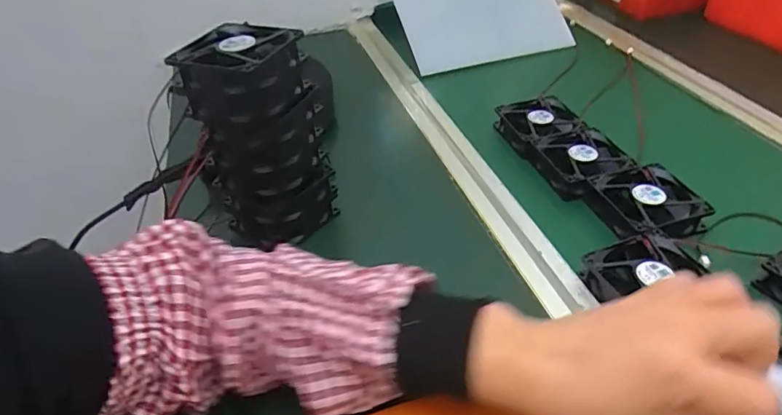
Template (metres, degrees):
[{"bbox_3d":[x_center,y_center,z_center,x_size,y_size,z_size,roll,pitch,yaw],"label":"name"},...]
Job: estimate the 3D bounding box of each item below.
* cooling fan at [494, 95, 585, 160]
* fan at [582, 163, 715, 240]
[{"bbox_3d":[0.173,-0.096,0.588,0.082,0.028,0.083,-11,41,-14],"label":"cooling fan"},{"bbox_3d":[0.237,-0.002,0.470,0.079,0.027,0.078,-10,41,-11],"label":"fan"}]

